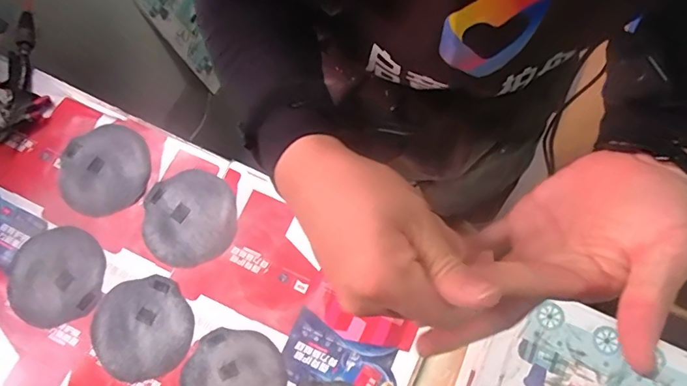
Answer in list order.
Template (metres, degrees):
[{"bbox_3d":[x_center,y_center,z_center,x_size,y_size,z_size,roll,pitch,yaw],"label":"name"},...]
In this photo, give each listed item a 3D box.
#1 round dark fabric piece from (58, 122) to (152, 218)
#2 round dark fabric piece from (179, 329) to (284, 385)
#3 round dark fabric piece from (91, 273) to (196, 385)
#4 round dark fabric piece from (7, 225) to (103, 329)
[{"bbox_3d":[-0.382,-0.037,0.771,0.139,0.014,0.138,0,77,1],"label":"round dark fabric piece"},{"bbox_3d":[-0.161,0.274,0.688,0.143,0.007,0.145,0,77,1],"label":"round dark fabric piece"},{"bbox_3d":[-0.296,0.202,0.712,0.146,0.007,0.144,0,77,1],"label":"round dark fabric piece"},{"bbox_3d":[-0.440,0.125,0.734,0.134,0.017,0.145,0,77,1],"label":"round dark fabric piece"}]

